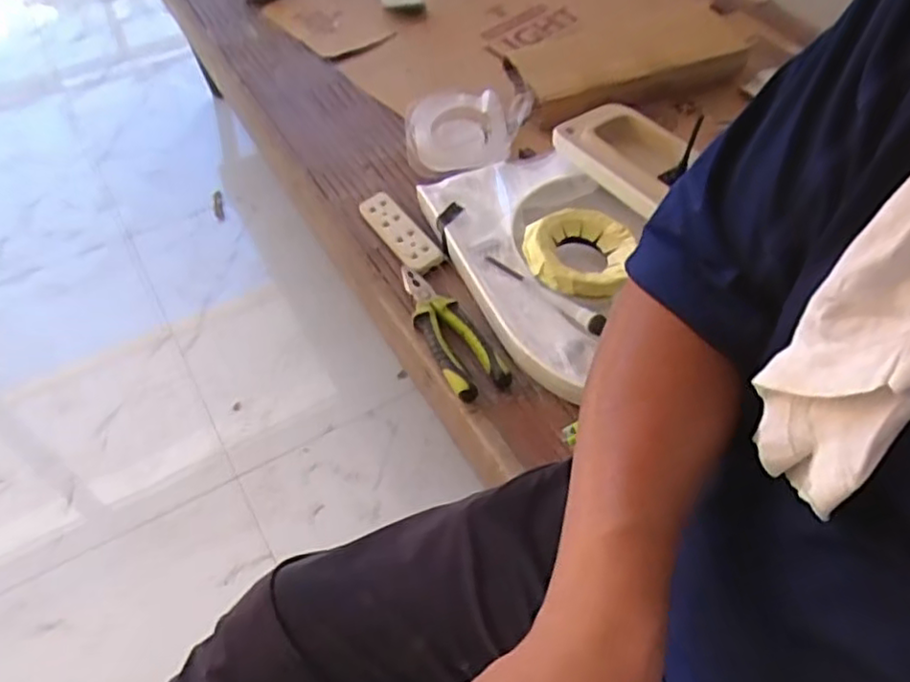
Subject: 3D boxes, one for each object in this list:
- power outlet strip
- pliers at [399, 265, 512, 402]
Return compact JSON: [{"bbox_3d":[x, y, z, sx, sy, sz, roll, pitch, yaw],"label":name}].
[{"bbox_3d":[-0.070,-0.138,0.857,0.041,0.019,0.147,-27,57,-19],"label":"power outlet strip"},{"bbox_3d":[-0.010,-0.017,0.748,0.059,0.020,0.190,-21,55,-15],"label":"pliers"}]

